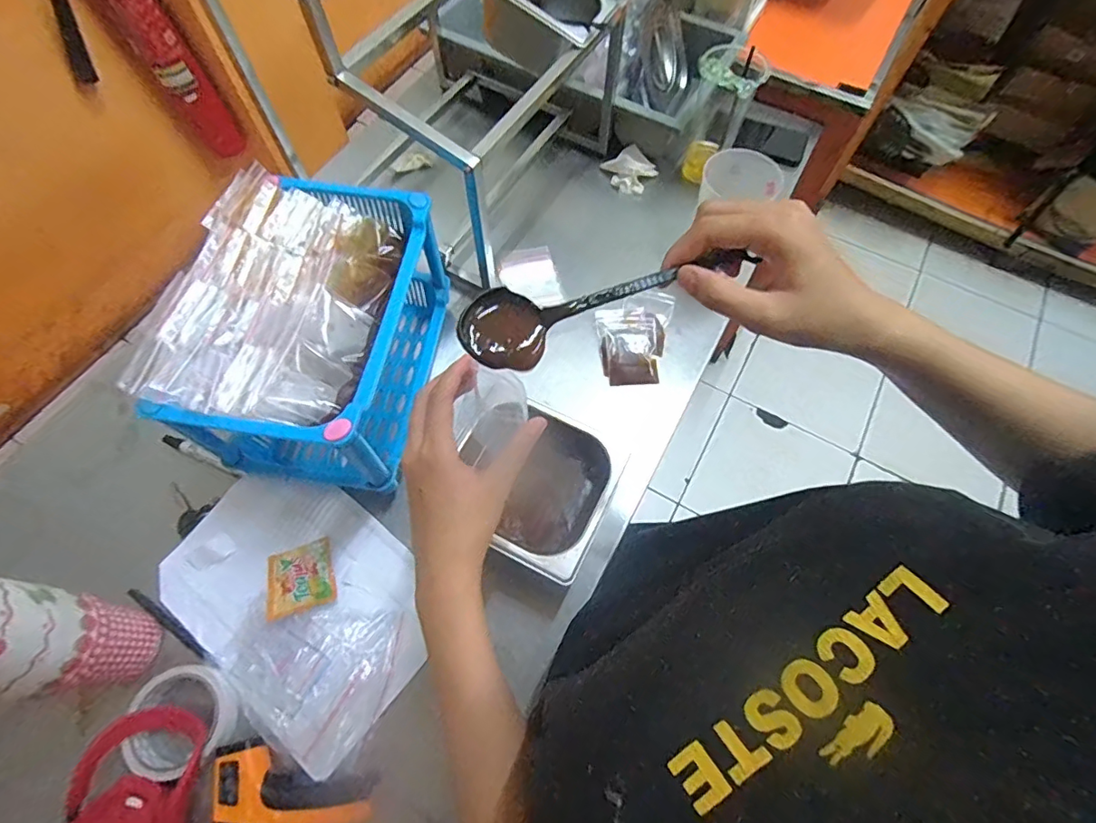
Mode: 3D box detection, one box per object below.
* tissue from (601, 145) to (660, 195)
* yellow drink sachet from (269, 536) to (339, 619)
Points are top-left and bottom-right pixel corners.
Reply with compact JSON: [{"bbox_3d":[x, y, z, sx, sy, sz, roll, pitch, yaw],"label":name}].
[{"bbox_3d":[0.139,-0.399,0.851,0.076,0.030,0.075,-16,67,-9],"label":"tissue"},{"bbox_3d":[-0.273,0.183,0.565,0.070,0.014,0.070,-15,67,-9],"label":"yellow drink sachet"}]

